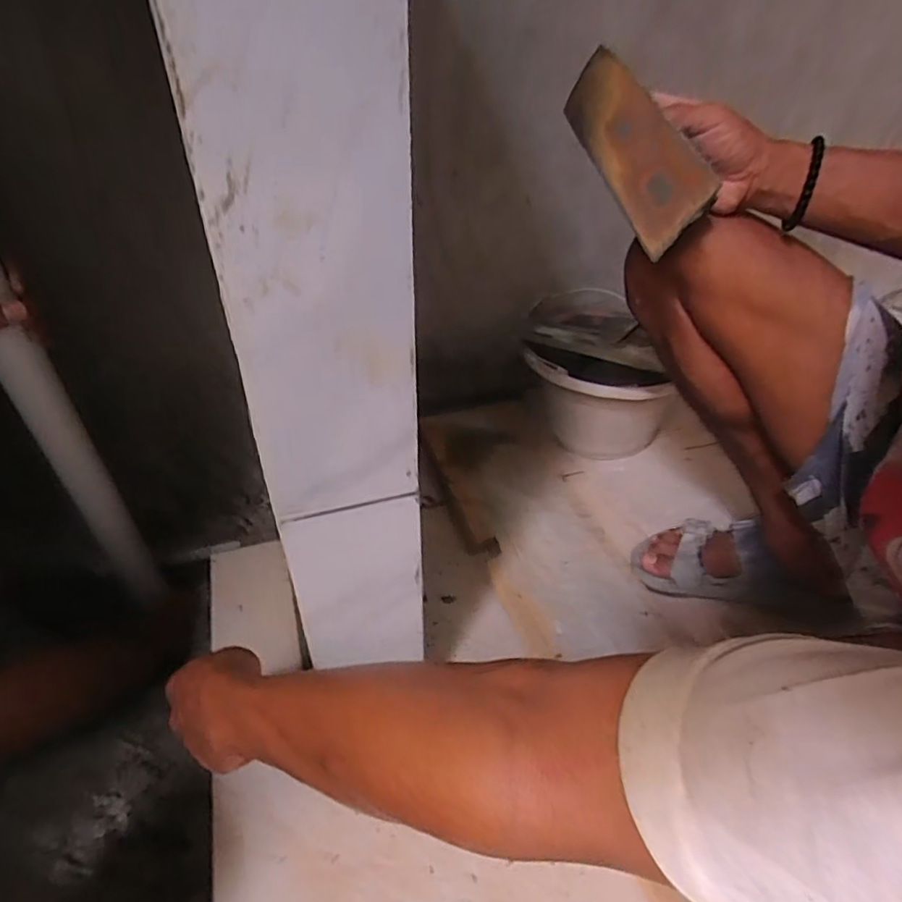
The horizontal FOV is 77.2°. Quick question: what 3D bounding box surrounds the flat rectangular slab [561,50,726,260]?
[{"bbox_3d":[0.147,-0.246,0.462,0.011,0.076,0.160,-23,78,-25],"label":"flat rectangular slab"}]

